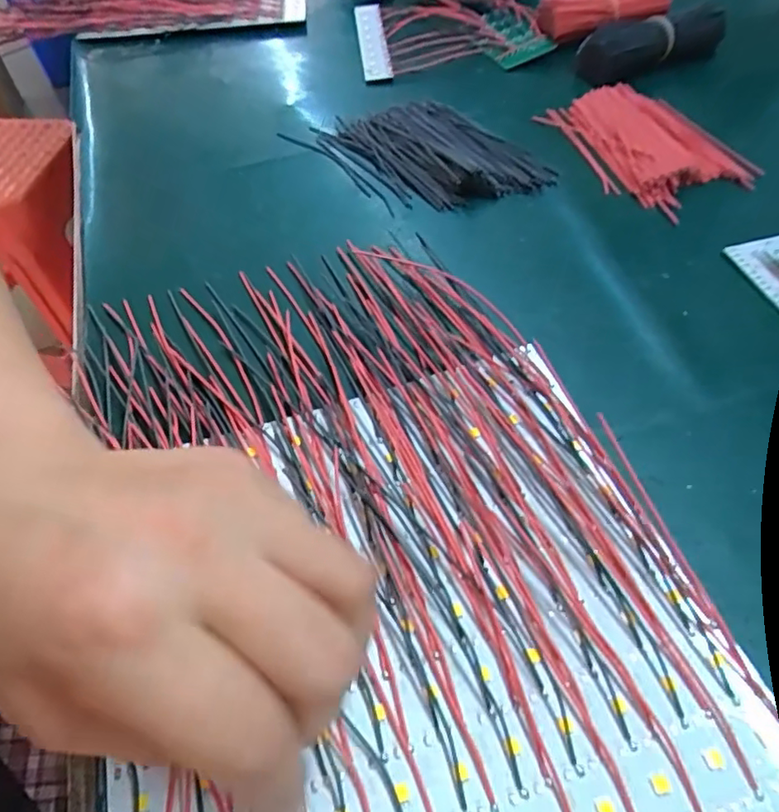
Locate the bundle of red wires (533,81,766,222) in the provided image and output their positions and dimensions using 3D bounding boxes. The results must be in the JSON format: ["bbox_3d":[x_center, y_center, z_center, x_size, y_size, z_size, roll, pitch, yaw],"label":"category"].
[{"bbox_3d":[0.166,-0.179,0.391,0.081,0.018,0.137,-30,57,-19],"label":"bundle of red wires"}]

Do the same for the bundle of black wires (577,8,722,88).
[{"bbox_3d":[0.204,-0.283,0.456,0.113,0.037,0.027,-15,53,-8],"label":"bundle of black wires"}]

